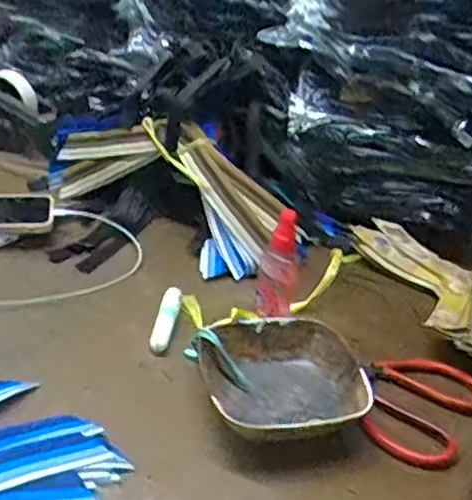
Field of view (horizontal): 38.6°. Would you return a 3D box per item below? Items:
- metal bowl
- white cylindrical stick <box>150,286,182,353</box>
[{"bbox_3d":[0.035,0.107,0.563,0.131,0.042,0.131,5,30,-3],"label":"metal bowl"},{"bbox_3d":[-0.066,0.066,0.639,0.020,0.021,0.081,9,30,3],"label":"white cylindrical stick"}]

